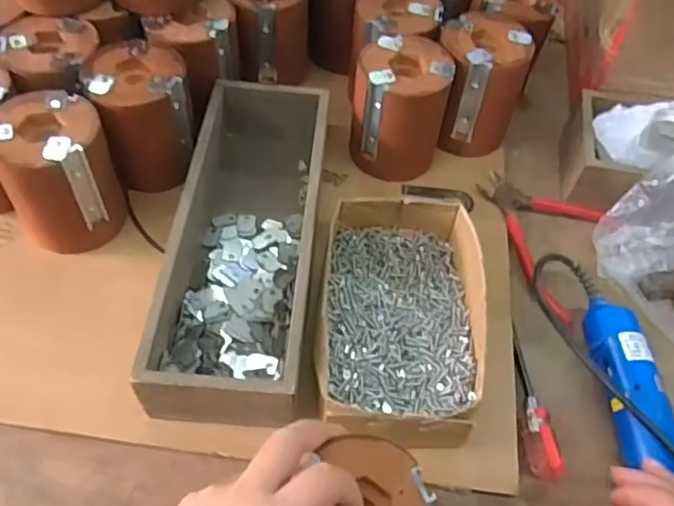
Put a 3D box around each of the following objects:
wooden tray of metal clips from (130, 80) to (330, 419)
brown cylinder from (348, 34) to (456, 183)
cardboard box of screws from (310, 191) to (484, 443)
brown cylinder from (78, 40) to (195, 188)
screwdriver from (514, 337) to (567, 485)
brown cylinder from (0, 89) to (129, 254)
[{"bbox_3d":[-0.066,-0.015,0.478,0.100,0.066,0.290,5,56,0],"label":"wooden tray of metal clips"},{"bbox_3d":[0.054,-0.123,0.540,0.077,0.097,0.087,12,57,4],"label":"brown cylinder"},{"bbox_3d":[0.045,0.049,0.451,0.112,0.059,0.184,7,56,1],"label":"cardboard box of screws"},{"bbox_3d":[-0.158,-0.112,0.515,0.075,0.087,0.086,-15,59,-13],"label":"brown cylinder"},{"bbox_3d":[0.140,0.107,0.443,0.025,0.018,0.105,-2,57,-5],"label":"screwdriver"},{"bbox_3d":[-0.210,-0.063,0.475,0.076,0.096,0.080,-21,60,-17],"label":"brown cylinder"}]

